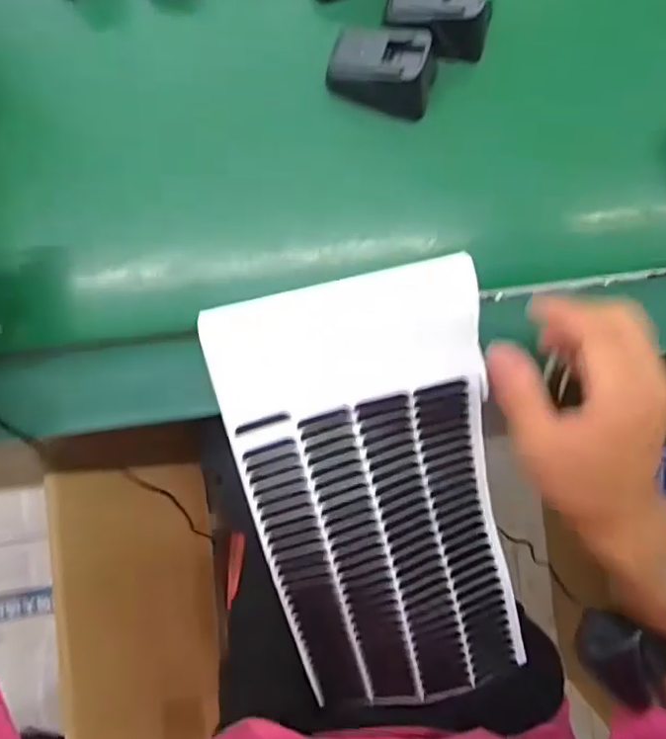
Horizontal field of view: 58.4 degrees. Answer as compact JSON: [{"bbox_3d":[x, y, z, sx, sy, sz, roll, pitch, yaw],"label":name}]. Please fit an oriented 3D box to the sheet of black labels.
[{"bbox_3d":[0.034,0.095,0.410,0.162,0.035,0.316,-15,106,-8],"label":"sheet of black labels"}]

